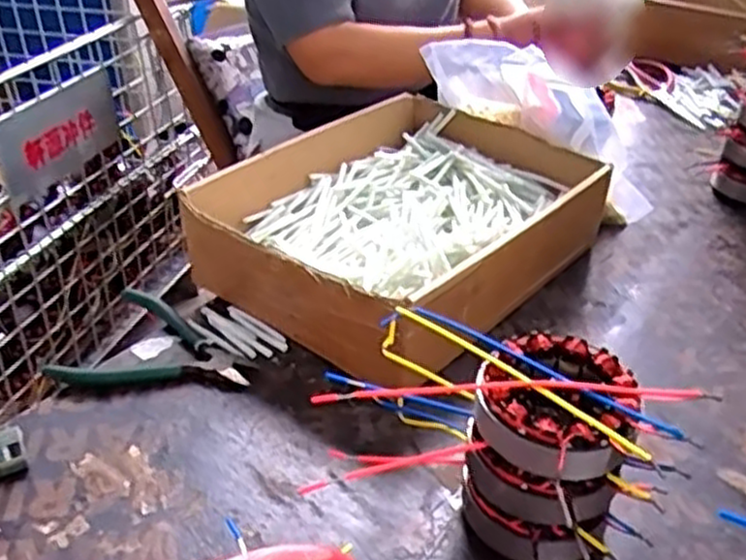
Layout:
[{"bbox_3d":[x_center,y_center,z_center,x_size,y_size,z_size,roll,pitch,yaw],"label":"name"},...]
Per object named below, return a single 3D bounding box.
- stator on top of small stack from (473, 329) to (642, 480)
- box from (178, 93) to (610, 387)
[{"bbox_3d":[0.102,0.067,0.421,0.087,0.043,0.083,0,34,0],"label":"stator on top of small stack"},{"bbox_3d":[0.033,-0.056,0.685,0.241,0.086,0.331,26,42,33],"label":"box"}]

